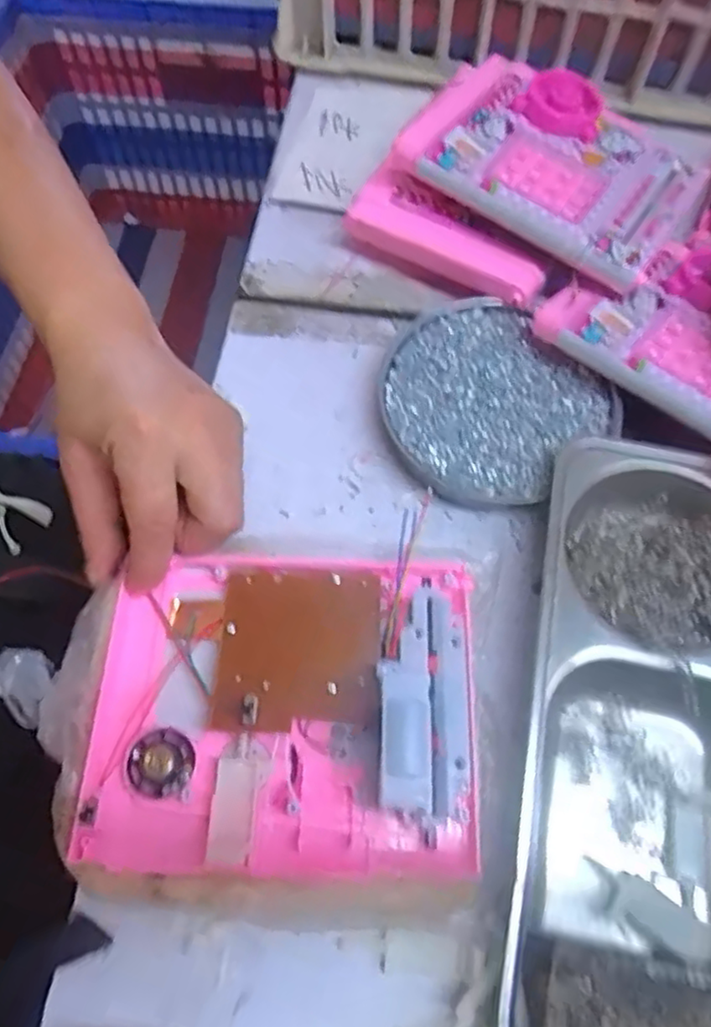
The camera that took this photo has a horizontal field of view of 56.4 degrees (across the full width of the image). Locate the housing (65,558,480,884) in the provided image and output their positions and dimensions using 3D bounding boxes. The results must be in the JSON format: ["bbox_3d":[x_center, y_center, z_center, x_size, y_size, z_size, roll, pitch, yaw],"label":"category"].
[{"bbox_3d":[-0.032,0.083,0.281,0.164,0.041,0.143,3,64,1],"label":"housing"}]

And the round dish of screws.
[{"bbox_3d":[0.075,-0.064,0.389,0.124,0.019,0.114,0,64,-1],"label":"round dish of screws"}]

